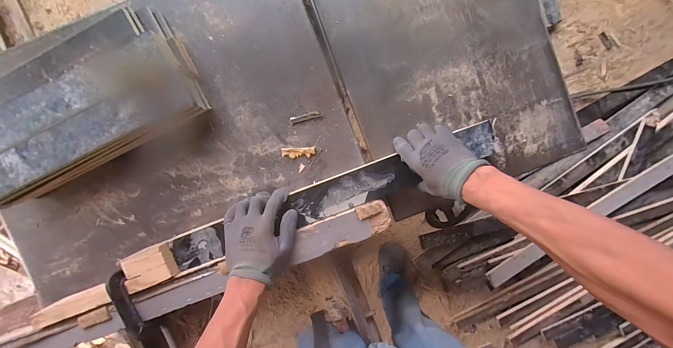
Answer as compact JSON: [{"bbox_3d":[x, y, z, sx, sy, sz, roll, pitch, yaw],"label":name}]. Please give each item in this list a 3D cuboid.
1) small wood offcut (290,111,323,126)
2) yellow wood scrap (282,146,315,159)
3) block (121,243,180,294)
[{"bbox_3d":[-0.058,-0.107,0.535,0.061,0.004,0.013,-17,96,2],"label":"small wood offcut"},{"bbox_3d":[-0.072,-0.041,0.540,0.061,0.009,0.020,-2,96,1],"label":"yellow wood scrap"},{"bbox_3d":[-0.338,0.169,0.511,0.081,0.025,0.061,-21,95,2],"label":"block"}]

